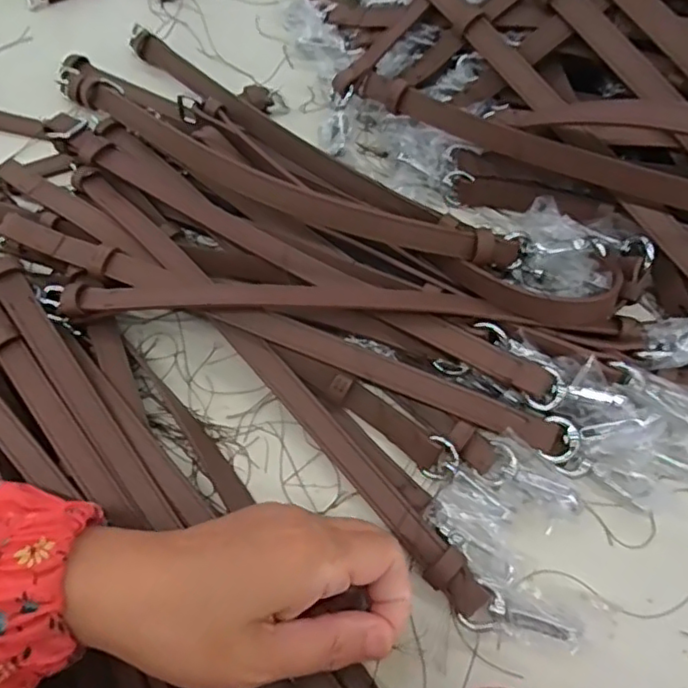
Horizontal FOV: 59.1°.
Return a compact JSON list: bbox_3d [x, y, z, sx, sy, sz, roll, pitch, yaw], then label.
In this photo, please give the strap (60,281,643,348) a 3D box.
[{"bbox_3d":[0.001,-0.019,0.324,0.301,0.015,0.020,2,64,4],"label":"strap"}]

